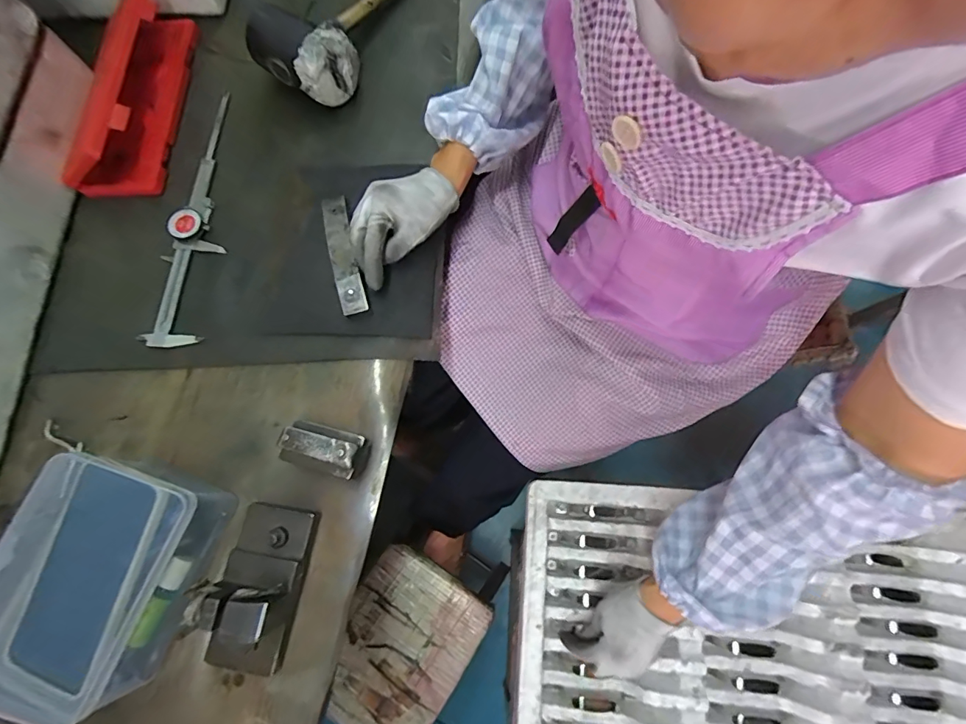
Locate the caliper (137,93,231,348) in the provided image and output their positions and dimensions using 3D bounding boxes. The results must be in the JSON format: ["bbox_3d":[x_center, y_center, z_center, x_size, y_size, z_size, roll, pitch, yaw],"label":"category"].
[{"bbox_3d":[-0.316,-0.174,0.503,0.054,0.012,0.323,4,75,2],"label":"caliper"}]

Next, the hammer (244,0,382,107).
[{"bbox_3d":[-0.185,-0.433,0.547,0.126,0.064,0.241,20,76,6],"label":"hammer"}]

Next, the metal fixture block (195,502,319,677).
[{"bbox_3d":[-0.191,0.183,0.368,0.067,0.063,0.122,8,75,3],"label":"metal fixture block"}]

